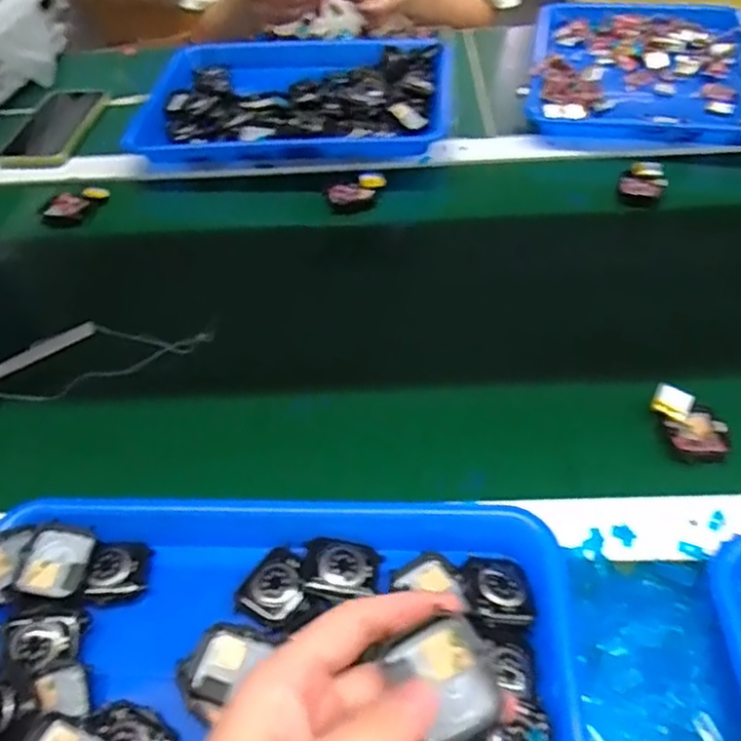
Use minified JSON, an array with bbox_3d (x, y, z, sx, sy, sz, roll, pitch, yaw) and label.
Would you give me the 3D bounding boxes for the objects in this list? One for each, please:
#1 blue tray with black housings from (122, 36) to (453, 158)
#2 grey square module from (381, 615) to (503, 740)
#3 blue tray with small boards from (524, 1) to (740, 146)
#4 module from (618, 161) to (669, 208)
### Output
[{"bbox_3d":[-0.075,-0.307,0.757,0.323,0.039,0.245,1,50,5],"label":"blue tray with black housings"},{"bbox_3d":[0.030,0.117,0.259,0.036,0.010,0.039,-24,52,-15],"label":"grey square module"},{"bbox_3d":[0.312,-0.349,0.771,0.249,0.030,0.312,8,51,11],"label":"blue tray with small boards"},{"bbox_3d":[0.259,-0.177,0.651,0.041,0.025,0.043,13,52,15],"label":"module"}]

